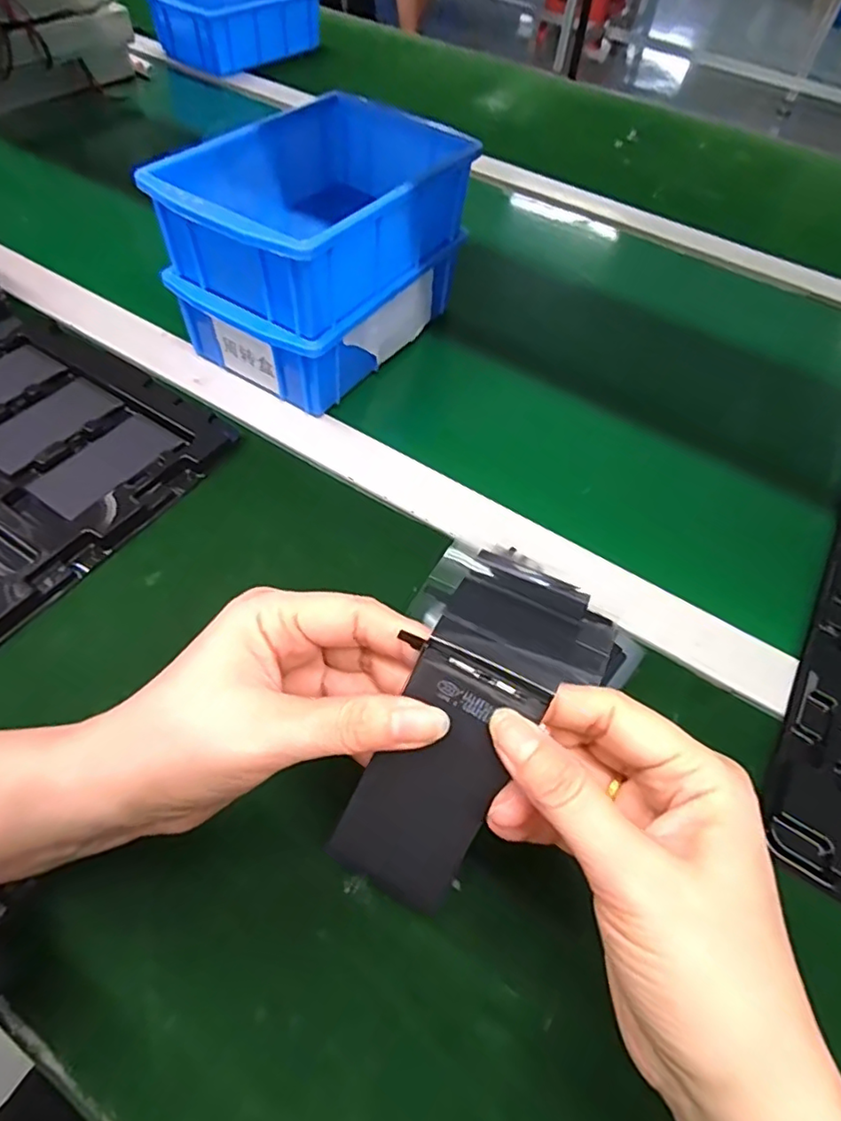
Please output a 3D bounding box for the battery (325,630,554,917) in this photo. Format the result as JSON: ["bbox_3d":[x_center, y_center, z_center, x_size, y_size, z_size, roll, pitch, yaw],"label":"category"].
[{"bbox_3d":[0.003,0.075,0.205,0.043,0.007,0.090,26,102,13],"label":"battery"}]

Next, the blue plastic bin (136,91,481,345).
[{"bbox_3d":[-0.067,-0.246,0.417,0.137,0.064,0.200,33,59,17],"label":"blue plastic bin"}]

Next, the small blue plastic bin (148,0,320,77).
[{"bbox_3d":[-0.250,-0.733,0.809,0.210,0.063,0.133,-36,65,-25],"label":"small blue plastic bin"}]

